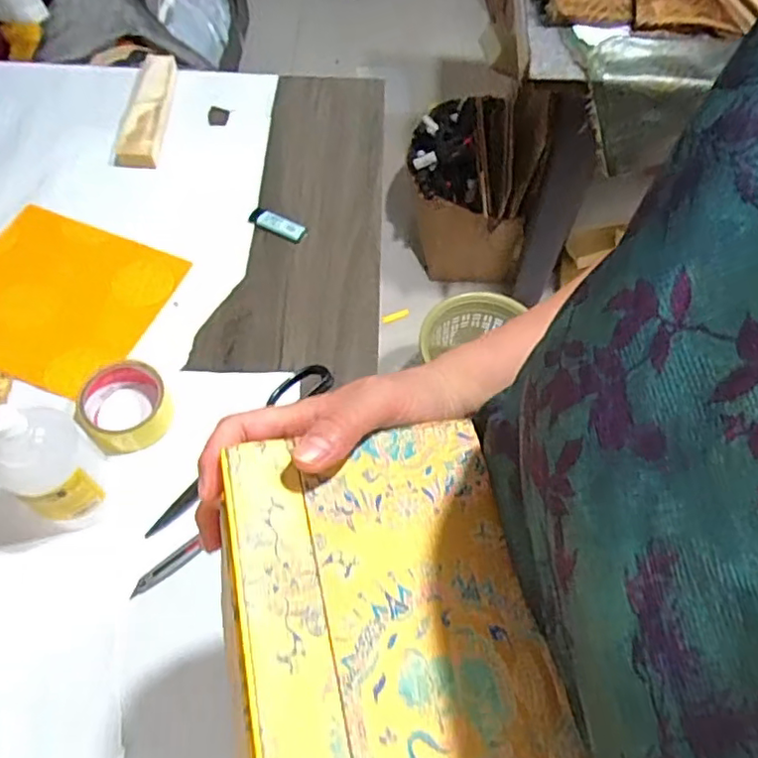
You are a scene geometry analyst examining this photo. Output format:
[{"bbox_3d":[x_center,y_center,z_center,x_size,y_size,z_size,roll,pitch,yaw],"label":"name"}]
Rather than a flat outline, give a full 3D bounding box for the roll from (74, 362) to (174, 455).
[{"bbox_3d":[-0.266,0.029,0.648,0.086,0.047,0.086,1,59,-2],"label":"roll"}]

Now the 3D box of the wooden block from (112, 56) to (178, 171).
[{"bbox_3d":[-0.330,-0.401,0.901,0.049,0.041,0.207,2,59,-1],"label":"wooden block"}]

